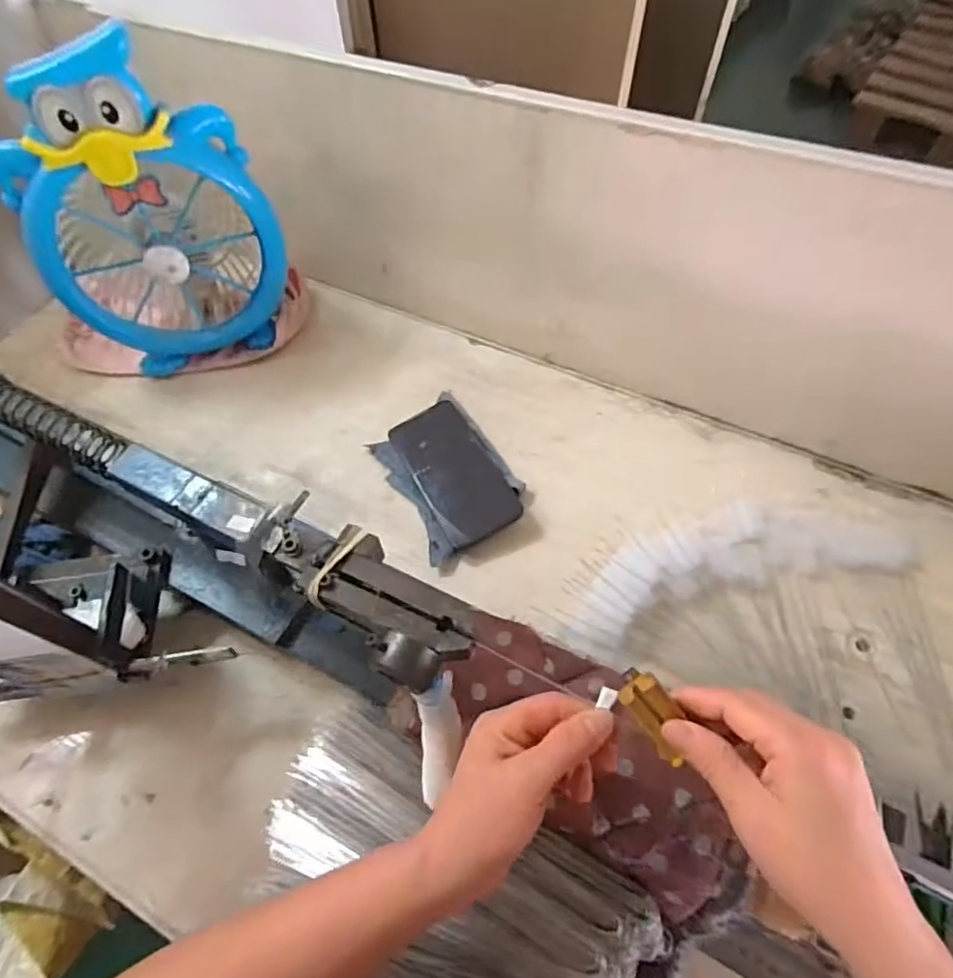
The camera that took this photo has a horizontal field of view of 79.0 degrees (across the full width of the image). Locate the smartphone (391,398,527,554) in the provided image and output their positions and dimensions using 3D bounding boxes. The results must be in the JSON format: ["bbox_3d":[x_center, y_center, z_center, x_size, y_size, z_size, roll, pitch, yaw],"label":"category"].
[{"bbox_3d":[-0.023,-0.020,0.578,0.077,0.012,0.158,-33,62,-1],"label":"smartphone"}]

